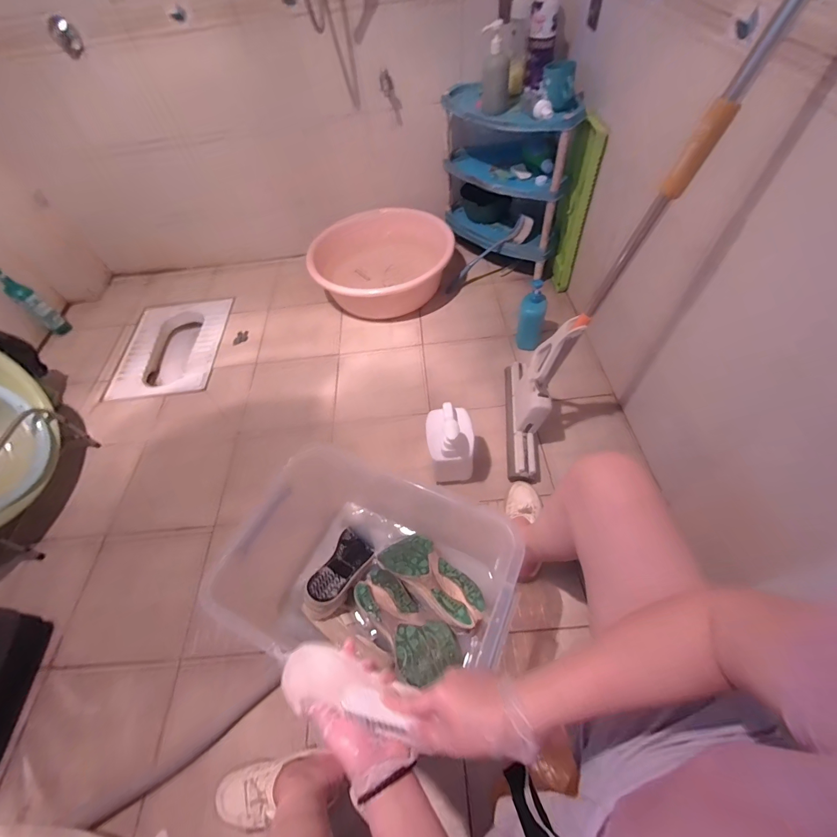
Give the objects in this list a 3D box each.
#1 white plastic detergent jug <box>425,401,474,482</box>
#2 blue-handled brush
[{"bbox_3d":[0.082,0.067,0.984,0.114,0.226,0.133,-2,56,5],"label":"white plastic detergent jug"},{"bbox_3d":[0.260,-0.620,1.454,0.384,0.058,0.062,-31,46,31],"label":"blue-handled brush"}]

